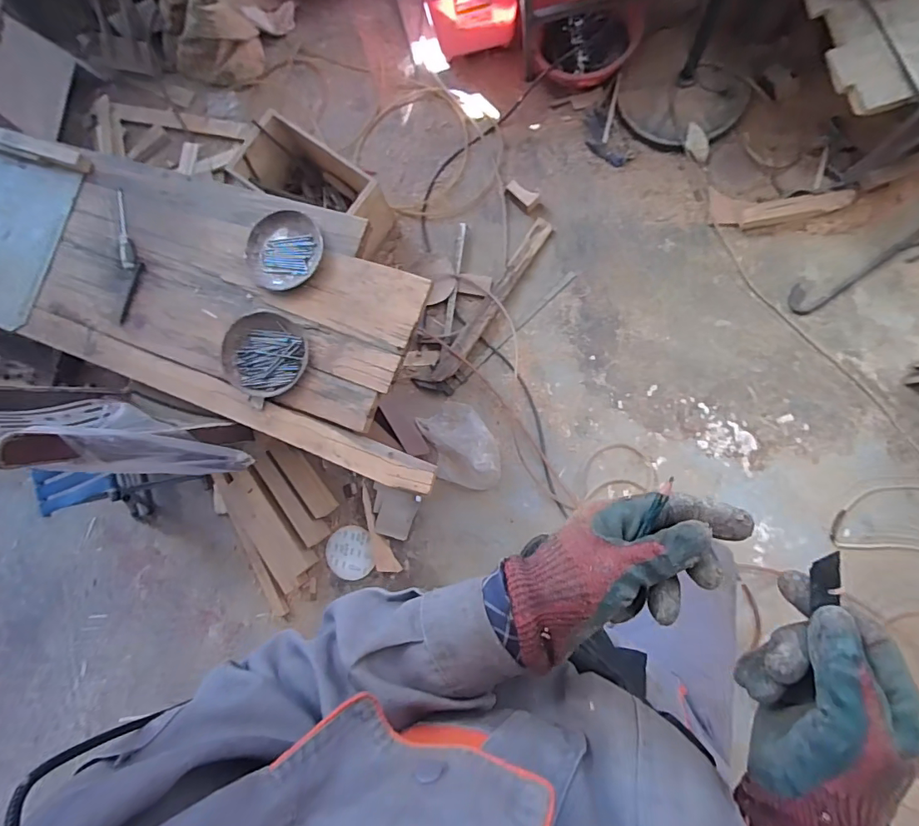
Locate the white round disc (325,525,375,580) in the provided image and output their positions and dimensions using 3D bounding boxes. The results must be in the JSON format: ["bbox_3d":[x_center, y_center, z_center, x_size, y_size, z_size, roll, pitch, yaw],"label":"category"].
[{"bbox_3d":[-0.346,0.443,1.497,0.153,0.022,0.161,-5,79,6],"label":"white round disc"}]

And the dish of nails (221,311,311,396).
[{"bbox_3d":[-0.454,-0.136,1.108,0.183,0.049,0.188,-1,84,8],"label":"dish of nails"}]

